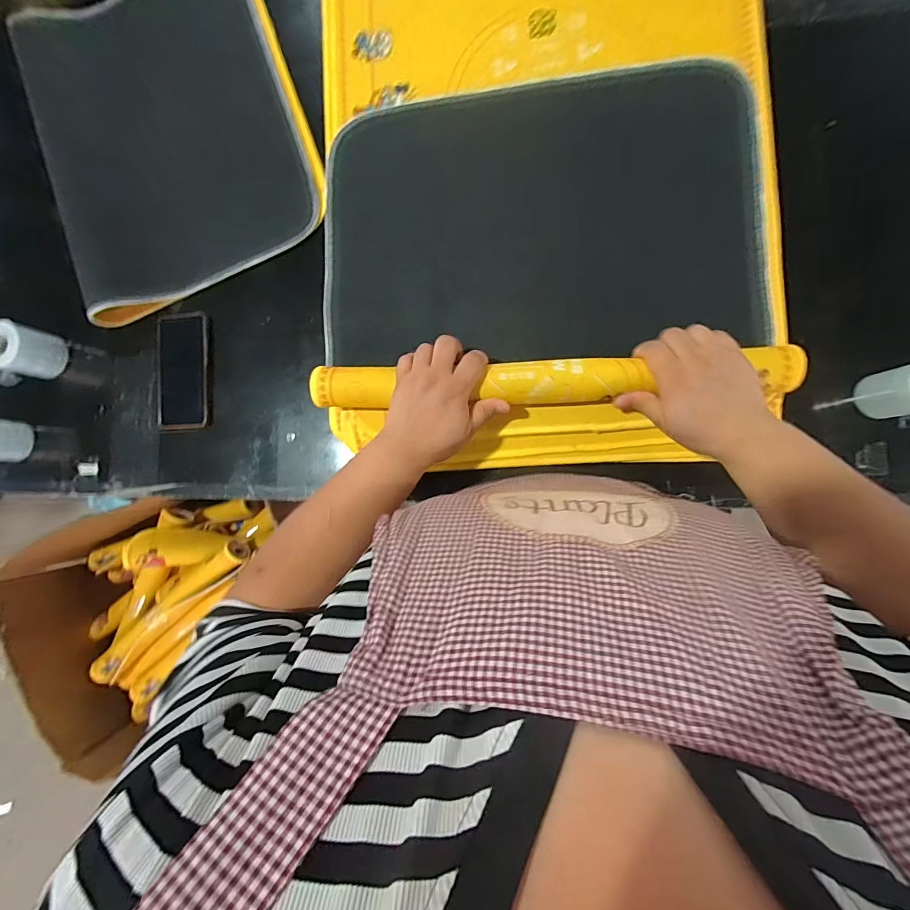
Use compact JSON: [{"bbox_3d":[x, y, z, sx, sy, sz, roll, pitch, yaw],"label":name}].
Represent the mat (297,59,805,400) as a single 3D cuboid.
[{"bbox_3d":[0.088,-0.235,0.442,0.499,0.058,0.405,-1,87,8],"label":"mat"}]

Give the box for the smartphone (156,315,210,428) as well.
[{"bbox_3d":[-0.397,-0.121,0.568,0.084,0.014,0.164,0,88,10],"label":"smartphone"}]

